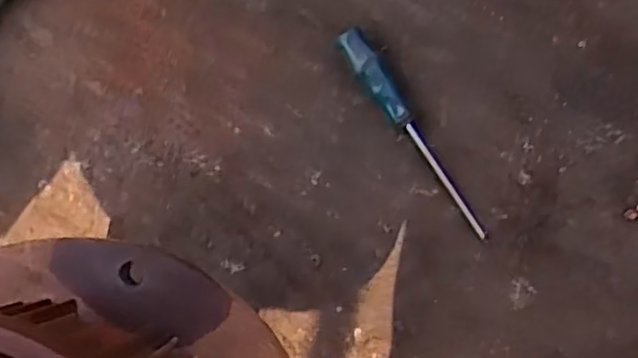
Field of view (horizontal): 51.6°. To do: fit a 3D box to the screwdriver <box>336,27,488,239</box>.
[{"bbox_3d":[0.084,-0.039,0.597,0.026,0.028,0.219,-31,83,4],"label":"screwdriver"}]

